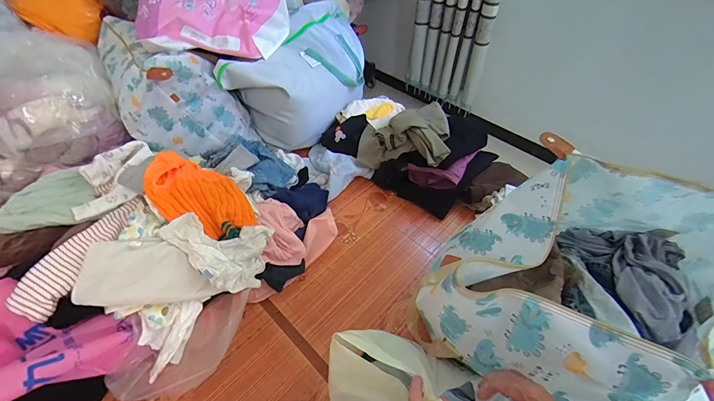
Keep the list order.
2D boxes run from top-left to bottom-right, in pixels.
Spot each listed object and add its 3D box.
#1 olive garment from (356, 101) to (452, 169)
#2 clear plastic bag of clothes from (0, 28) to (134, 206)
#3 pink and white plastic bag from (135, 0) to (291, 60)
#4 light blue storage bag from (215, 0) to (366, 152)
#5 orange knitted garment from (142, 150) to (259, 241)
[{"bbox_3d":[0.171,-0.222,1.091,0.295,0.139,0.241,18,51,15],"label":"olive garment"},{"bbox_3d":[-0.966,-0.285,0.902,0.457,0.290,0.417,-29,55,-23],"label":"clear plastic bag of clothes"},{"bbox_3d":[-0.451,-0.651,1.037,0.444,0.102,0.433,-7,74,-25],"label":"pink and white plastic bag"},{"bbox_3d":[-0.167,-0.486,1.242,0.346,0.291,0.655,14,50,12],"label":"light blue storage bag"},{"bbox_3d":[-0.390,-0.020,0.787,0.269,0.116,0.183,34,57,26],"label":"orange knitted garment"}]

